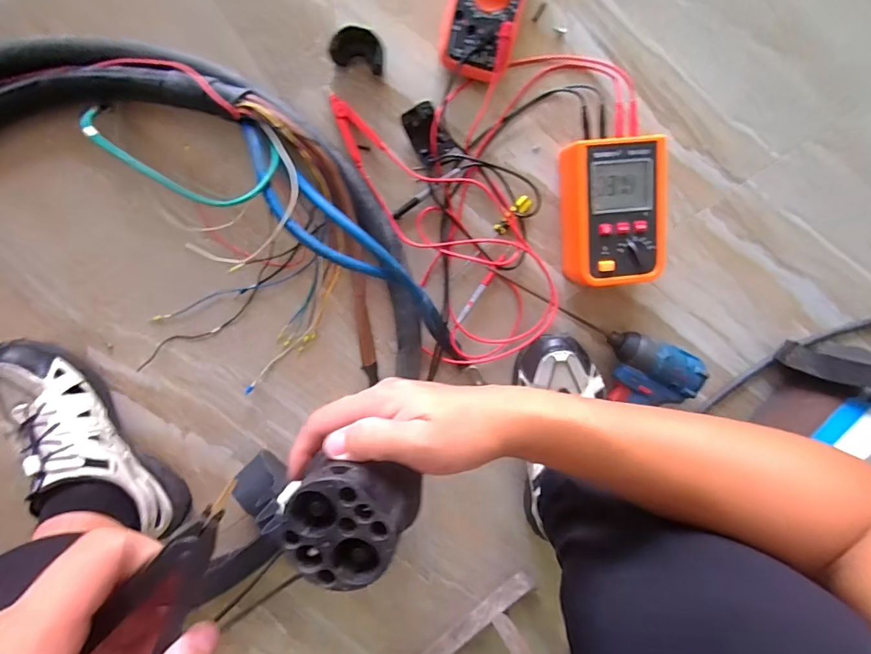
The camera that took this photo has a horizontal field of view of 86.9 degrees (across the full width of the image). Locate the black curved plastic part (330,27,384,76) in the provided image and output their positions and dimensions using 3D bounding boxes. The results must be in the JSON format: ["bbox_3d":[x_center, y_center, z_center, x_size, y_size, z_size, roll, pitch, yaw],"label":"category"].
[{"bbox_3d":[-0.083,-0.297,0.498,0.054,0.037,0.032,9,100,-8],"label":"black curved plastic part"}]

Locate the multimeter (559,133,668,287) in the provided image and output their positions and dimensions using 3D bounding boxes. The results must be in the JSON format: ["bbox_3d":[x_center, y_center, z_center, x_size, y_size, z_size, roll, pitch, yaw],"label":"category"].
[{"bbox_3d":[0.202,-0.131,0.535,0.103,0.065,0.158,-5,100,-4],"label":"multimeter"}]

